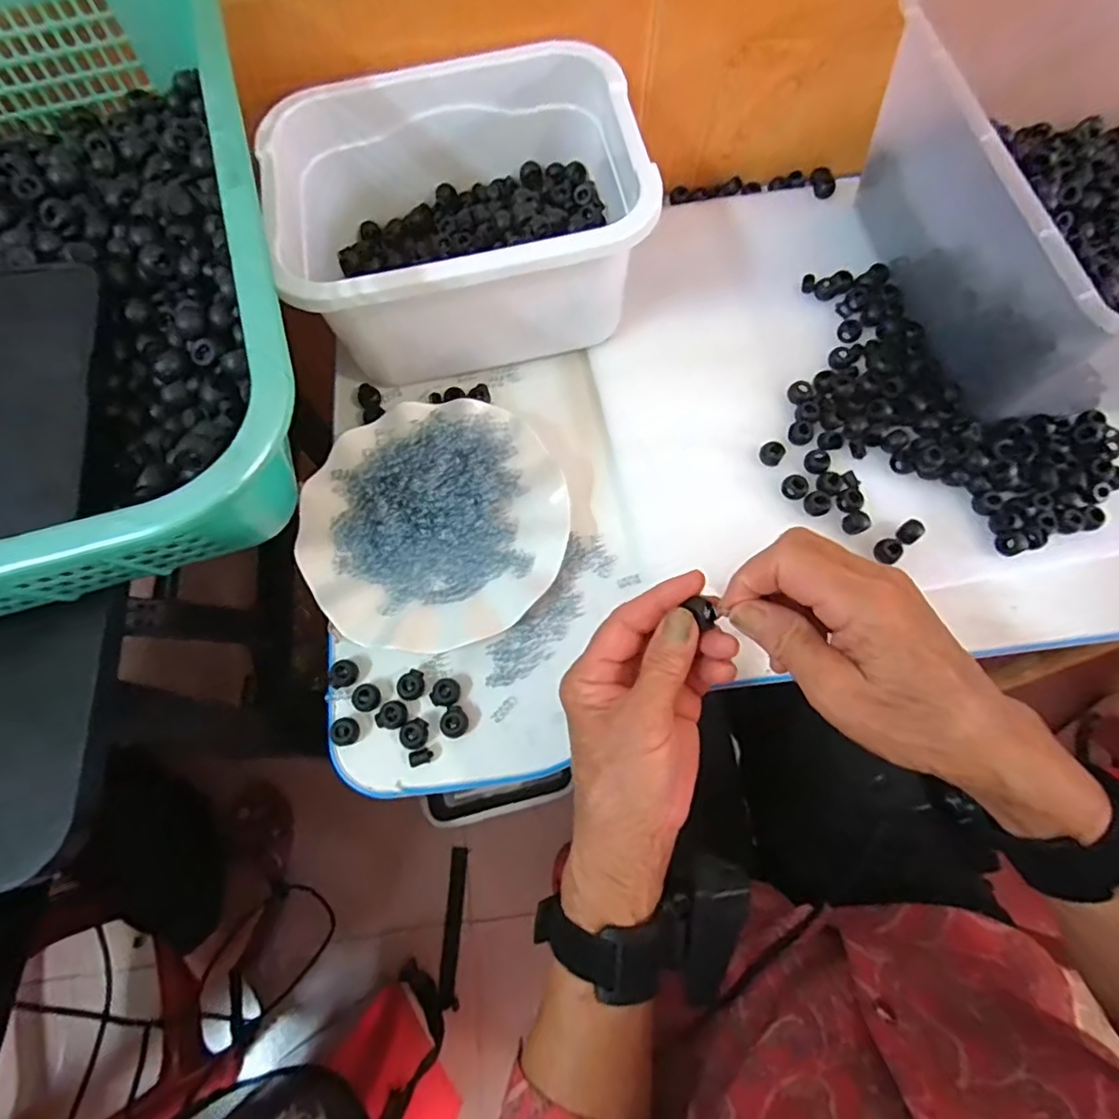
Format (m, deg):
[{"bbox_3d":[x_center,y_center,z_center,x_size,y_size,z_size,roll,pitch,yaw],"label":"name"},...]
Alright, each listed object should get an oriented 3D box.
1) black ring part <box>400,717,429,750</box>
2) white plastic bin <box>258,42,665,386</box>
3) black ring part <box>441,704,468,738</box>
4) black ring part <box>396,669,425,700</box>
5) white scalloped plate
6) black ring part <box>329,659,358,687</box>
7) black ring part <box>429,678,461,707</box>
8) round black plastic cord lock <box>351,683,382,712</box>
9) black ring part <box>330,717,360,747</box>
[{"bbox_3d":[-0.093,0.111,0.374,0.017,0.009,0.018,-8,71,-2],"label":"black ring part"},{"bbox_3d":[-0.070,-0.244,0.431,0.240,0.115,0.187,-14,71,-4],"label":"white plastic bin"},{"bbox_3d":[-0.068,0.105,0.378,0.017,0.009,0.017,0,71,0],"label":"black ring part"},{"bbox_3d":[-0.097,0.082,0.385,0.018,0.005,0.018,-25,72,-8],"label":"black ring part"},{"bbox_3d":[-0.087,-0.029,0.409,0.180,0.025,0.176,0,71,0],"label":"white scalloped plate"},{"bbox_3d":[-0.142,0.075,0.388,0.015,0.013,0.018,14,71,5],"label":"black ring part"},{"bbox_3d":[-0.074,0.087,0.383,0.019,0.010,0.017,-22,72,-7],"label":"black ring part"},{"bbox_3d":[-0.126,0.090,0.382,0.018,0.006,0.017,0,71,0],"label":"round black plastic cord lock"},{"bbox_3d":[-0.137,0.110,0.375,0.016,0.010,0.017,0,71,0],"label":"black ring part"}]

